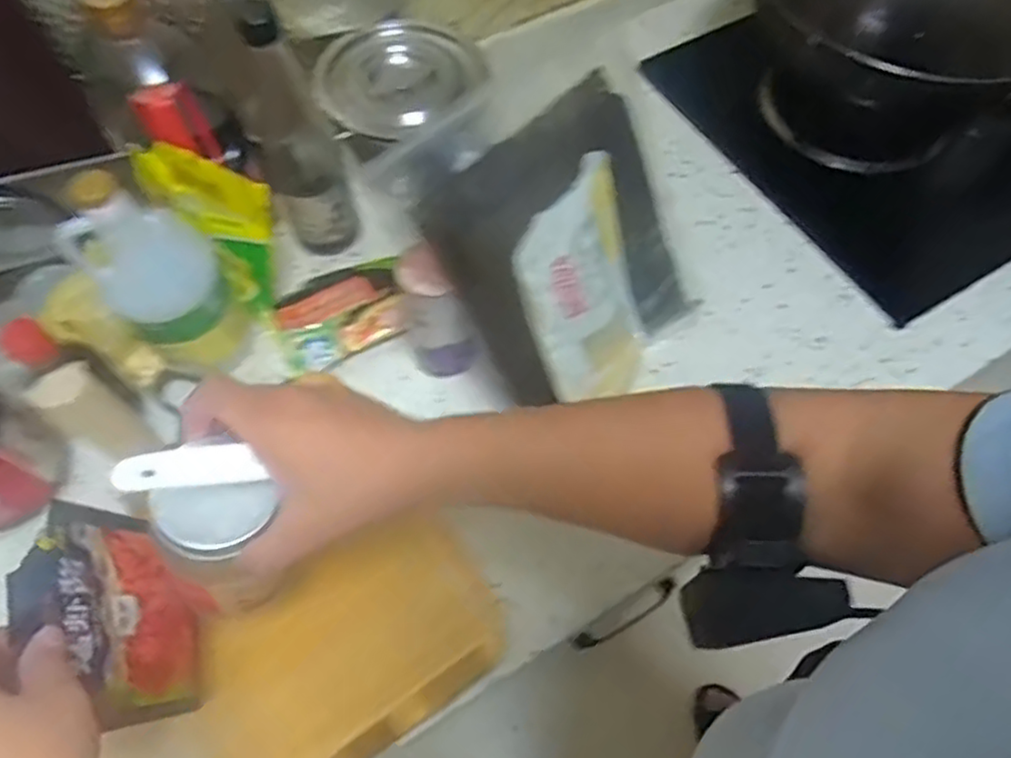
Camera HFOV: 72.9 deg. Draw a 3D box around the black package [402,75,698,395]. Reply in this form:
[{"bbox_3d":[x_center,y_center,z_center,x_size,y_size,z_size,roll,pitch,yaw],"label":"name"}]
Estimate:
[{"bbox_3d":[0.062,-0.105,0.577,0.094,0.243,0.212,11,52,36],"label":"black package"}]

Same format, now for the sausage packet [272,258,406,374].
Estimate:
[{"bbox_3d":[-0.154,-0.061,0.655,0.123,0.029,0.077,-24,65,-12],"label":"sausage packet"}]

